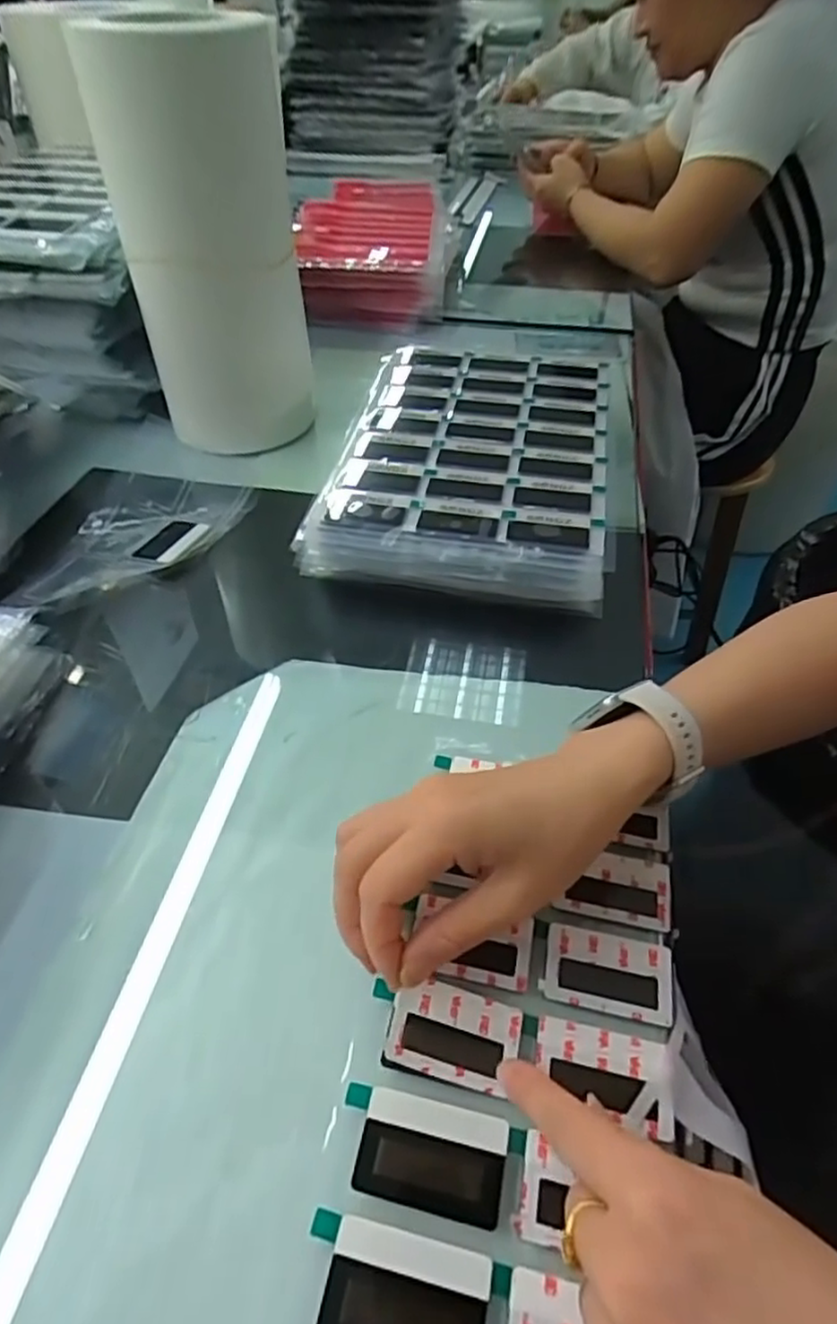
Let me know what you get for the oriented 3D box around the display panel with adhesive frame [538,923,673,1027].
[{"bbox_3d":[0.084,0.136,0.303,0.054,0.004,0.034,10,48,8],"label":"display panel with adhesive frame"}]

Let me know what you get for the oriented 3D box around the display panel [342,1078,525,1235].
[{"bbox_3d":[0.004,0.185,0.258,0.066,0.004,0.034,9,48,8],"label":"display panel"}]

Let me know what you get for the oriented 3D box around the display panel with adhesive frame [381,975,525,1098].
[{"bbox_3d":[0.015,0.152,0.281,0.054,0.004,0.035,19,53,-4],"label":"display panel with adhesive frame"}]

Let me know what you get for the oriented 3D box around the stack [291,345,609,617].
[{"bbox_3d":[0.046,-0.166,0.557,0.207,0.052,0.310,8,48,7],"label":"stack"}]

